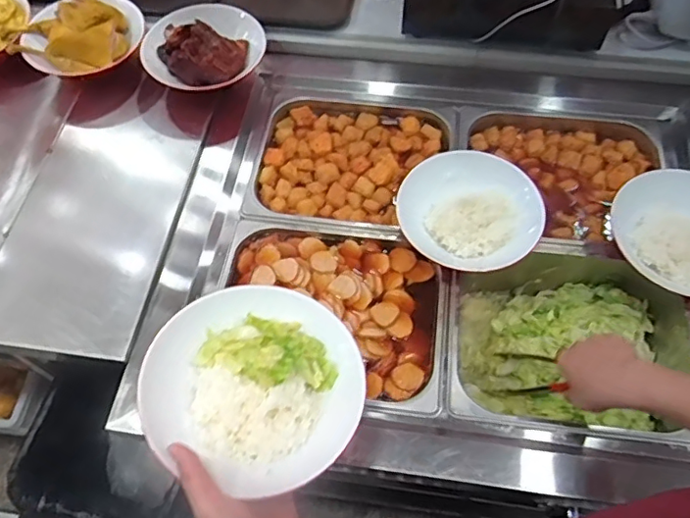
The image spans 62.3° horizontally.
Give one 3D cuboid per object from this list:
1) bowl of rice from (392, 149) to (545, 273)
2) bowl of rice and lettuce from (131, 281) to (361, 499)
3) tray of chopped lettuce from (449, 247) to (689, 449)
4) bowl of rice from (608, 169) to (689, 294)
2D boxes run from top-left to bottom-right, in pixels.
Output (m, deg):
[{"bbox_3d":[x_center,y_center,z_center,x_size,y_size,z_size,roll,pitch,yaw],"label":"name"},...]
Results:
[{"bbox_3d":[0.172,-0.064,0.798,0.189,0.049,0.180,-1,60,1],"label":"bowl of rice"},{"bbox_3d":[-0.081,0.109,0.518,0.190,0.051,0.179,-1,60,1],"label":"bowl of rice and lettuce"},{"bbox_3d":[0.307,0.122,0.809,0.325,0.131,0.276,6,60,5],"label":"tray of chopped lettuce"},{"bbox_3d":[0.462,-0.036,0.776,0.182,0.056,0.182,-1,60,1],"label":"bowl of rice"}]

